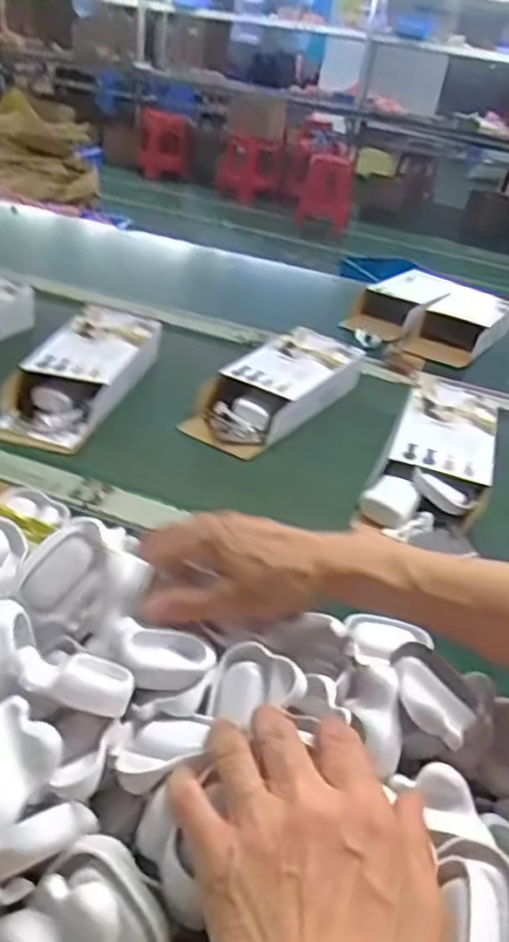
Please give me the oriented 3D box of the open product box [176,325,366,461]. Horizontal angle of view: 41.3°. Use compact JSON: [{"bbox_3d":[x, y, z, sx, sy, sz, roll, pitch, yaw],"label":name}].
[{"bbox_3d":[0.034,-0.098,0.805,0.104,0.067,0.263,30,45,26],"label":"open product box"}]

